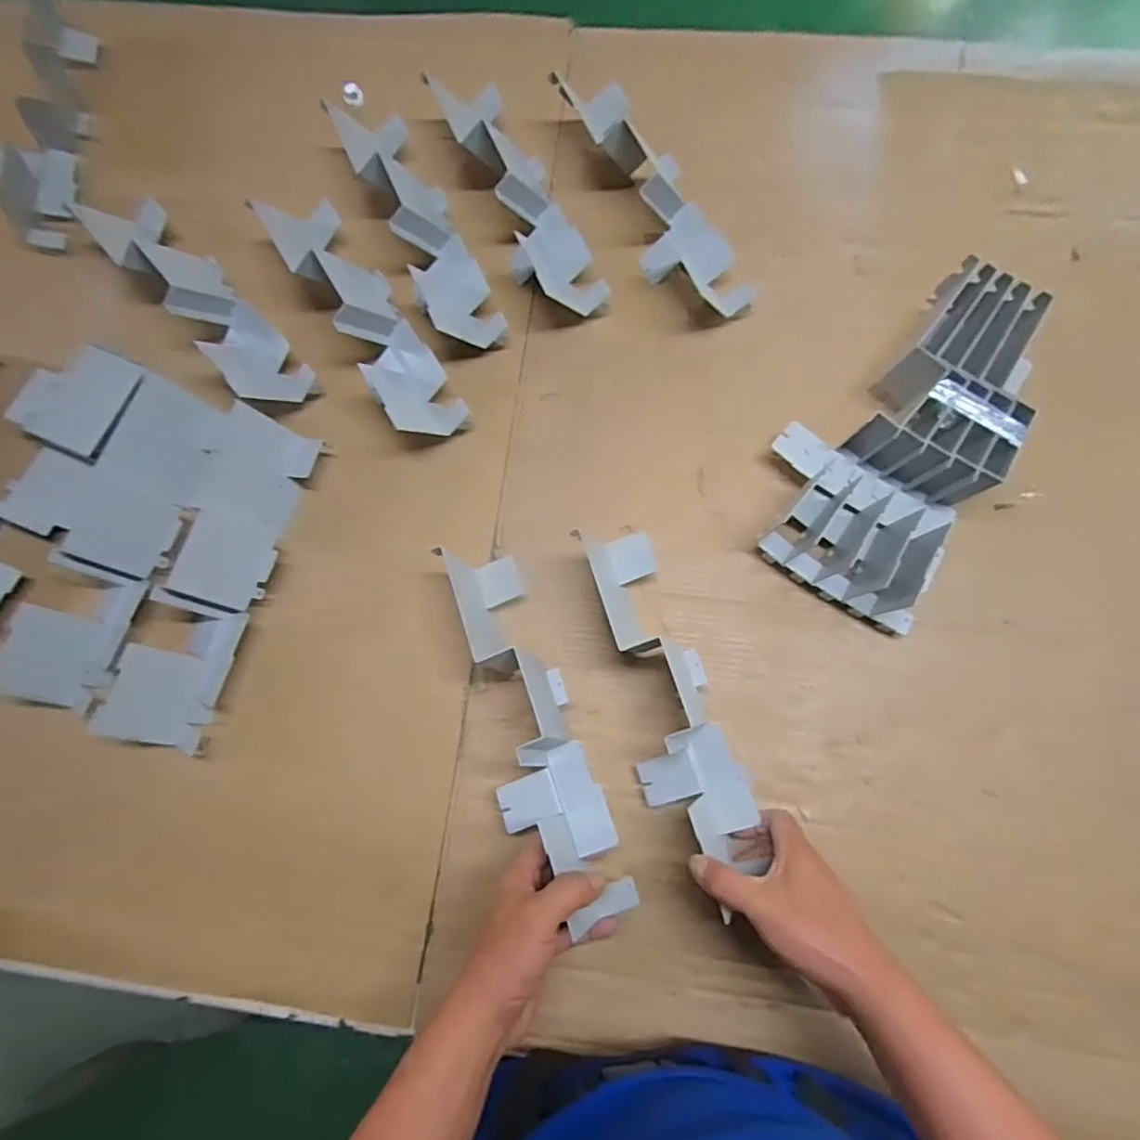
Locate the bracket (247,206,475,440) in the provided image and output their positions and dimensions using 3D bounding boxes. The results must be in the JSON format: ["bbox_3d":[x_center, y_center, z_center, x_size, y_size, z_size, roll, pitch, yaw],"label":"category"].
[{"bbox_3d":[-0.211,-0.262,0.647,0.073,0.081,0.308,-33,77,-6],"label":"bracket"}]

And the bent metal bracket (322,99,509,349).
[{"bbox_3d":[-0.164,-0.375,0.667,0.078,0.074,0.312,-25,76,-4],"label":"bent metal bracket"}]

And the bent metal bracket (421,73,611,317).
[{"bbox_3d":[-0.040,-0.383,0.664,0.081,0.082,0.275,-26,76,-4],"label":"bent metal bracket"}]

